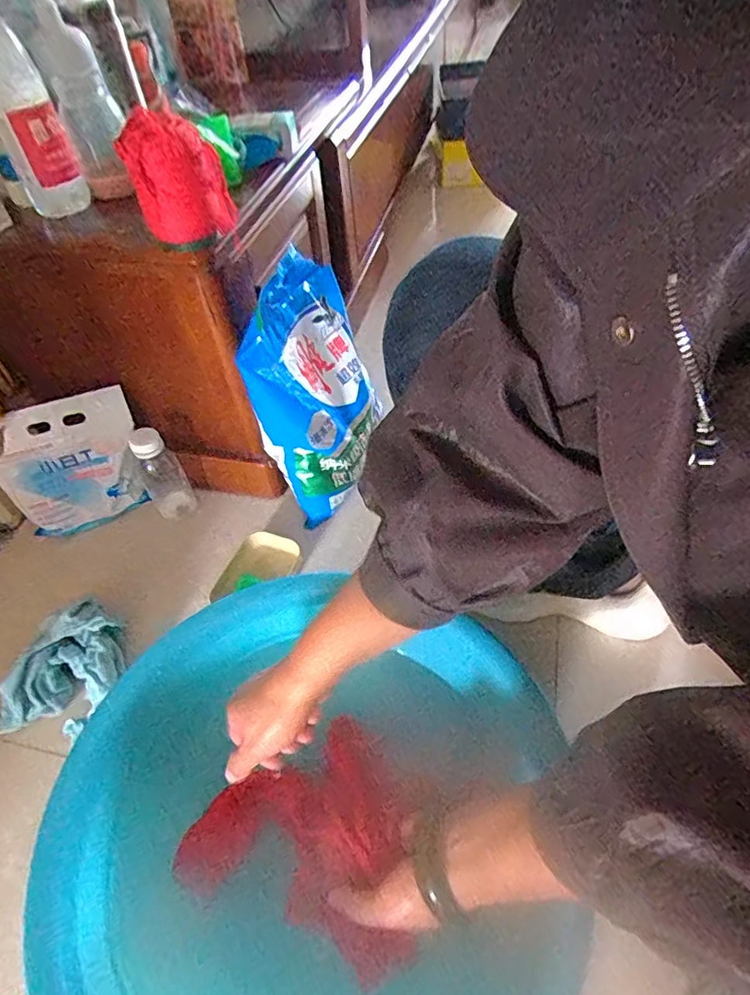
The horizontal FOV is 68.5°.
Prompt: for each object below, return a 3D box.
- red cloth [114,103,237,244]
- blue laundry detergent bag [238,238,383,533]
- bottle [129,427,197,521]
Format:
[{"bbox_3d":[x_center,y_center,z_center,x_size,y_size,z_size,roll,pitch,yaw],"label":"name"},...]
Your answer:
[{"bbox_3d":[-0.190,-0.312,0.536,0.087,0.103,0.070,-15,50,-7],"label":"red cloth"},{"bbox_3d":[-0.067,-0.159,0.753,0.110,0.288,0.237,12,52,15],"label":"blue laundry detergent bag"},{"bbox_3d":[-0.304,-0.032,0.788,0.059,0.153,0.049,-32,54,-20],"label":"bottle"}]

